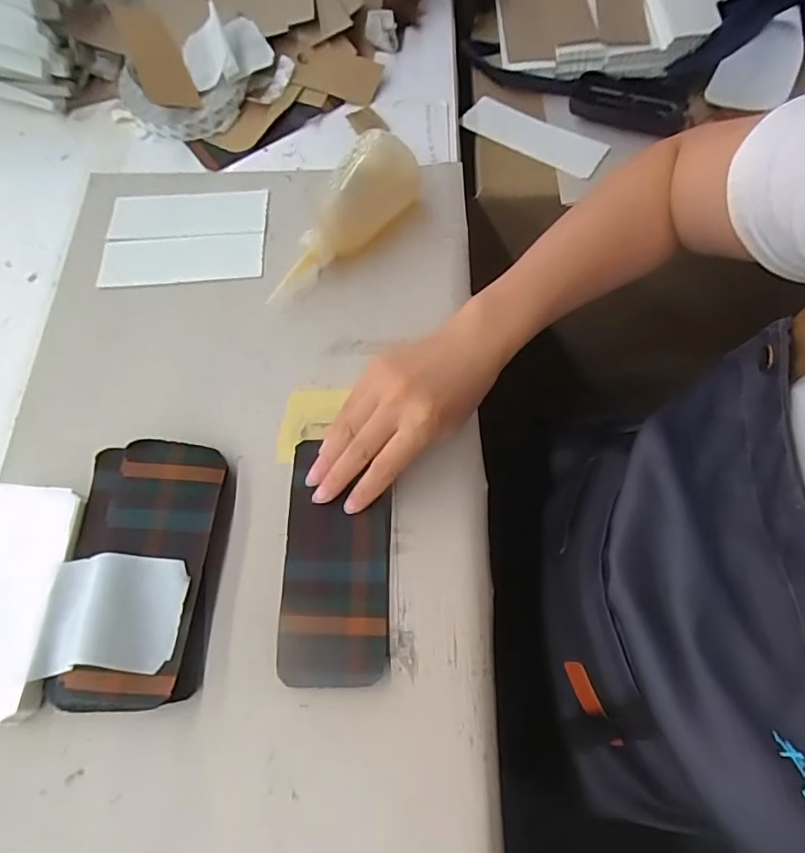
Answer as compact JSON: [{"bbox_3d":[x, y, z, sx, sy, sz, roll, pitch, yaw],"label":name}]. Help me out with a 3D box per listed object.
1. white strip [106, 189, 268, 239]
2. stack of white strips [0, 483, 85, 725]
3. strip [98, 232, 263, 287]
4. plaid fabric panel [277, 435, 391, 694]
[{"bbox_3d":[-0.202,-0.201,0.481,0.143,0.004,0.050,-4,68,0],"label":"white strip"},{"bbox_3d":[-0.266,0.114,0.345,0.073,0.018,0.146,3,68,3],"label":"stack of white strips"},{"bbox_3d":[-0.200,-0.153,0.466,0.140,0.010,0.049,-7,75,-3],"label":"strip"},{"bbox_3d":[-0.046,0.090,0.355,0.073,0.009,0.160,0,68,2],"label":"plaid fabric panel"}]

